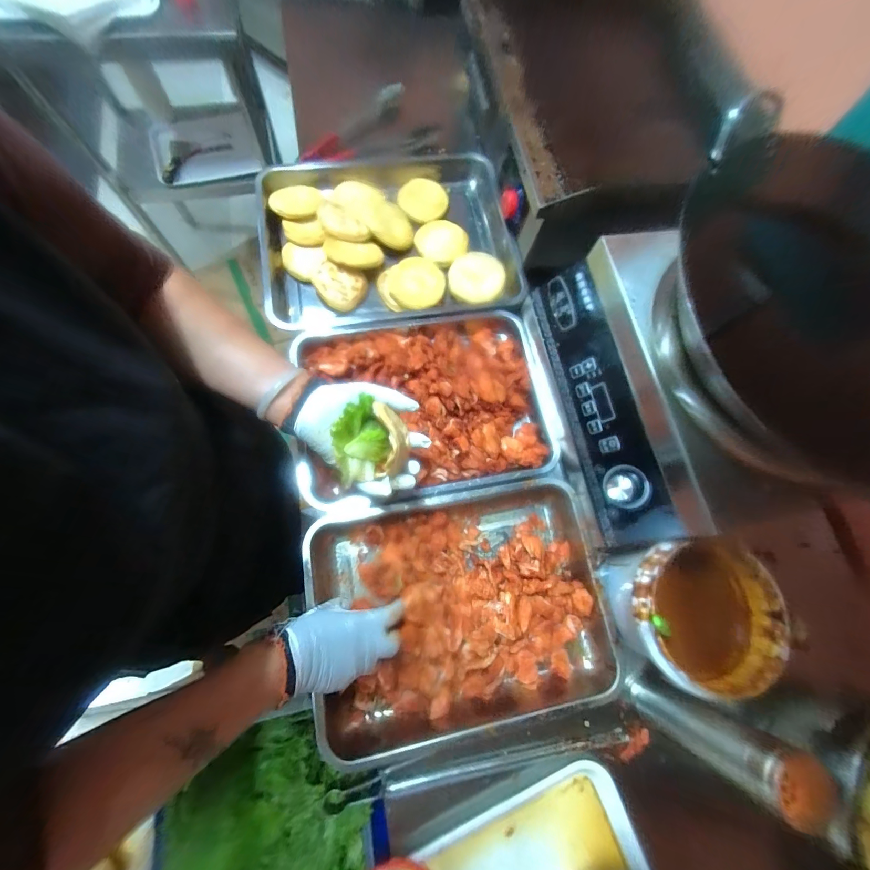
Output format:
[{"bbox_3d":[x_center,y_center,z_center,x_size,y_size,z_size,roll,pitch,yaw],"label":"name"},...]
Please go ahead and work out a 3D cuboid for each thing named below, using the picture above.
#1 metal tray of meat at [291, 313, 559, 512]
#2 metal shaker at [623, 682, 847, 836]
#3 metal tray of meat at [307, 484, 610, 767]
[{"bbox_3d":[-0.014,-0.054,0.606,0.406,0.084,0.308,-7,74,-8],"label":"metal tray of meat"},{"bbox_3d":[0.333,0.362,0.442,0.075,0.218,0.065,12,72,-3],"label":"metal shaker"},{"bbox_3d":[0.036,0.254,0.518,0.404,0.076,0.324,-9,76,-3],"label":"metal tray of meat"}]

